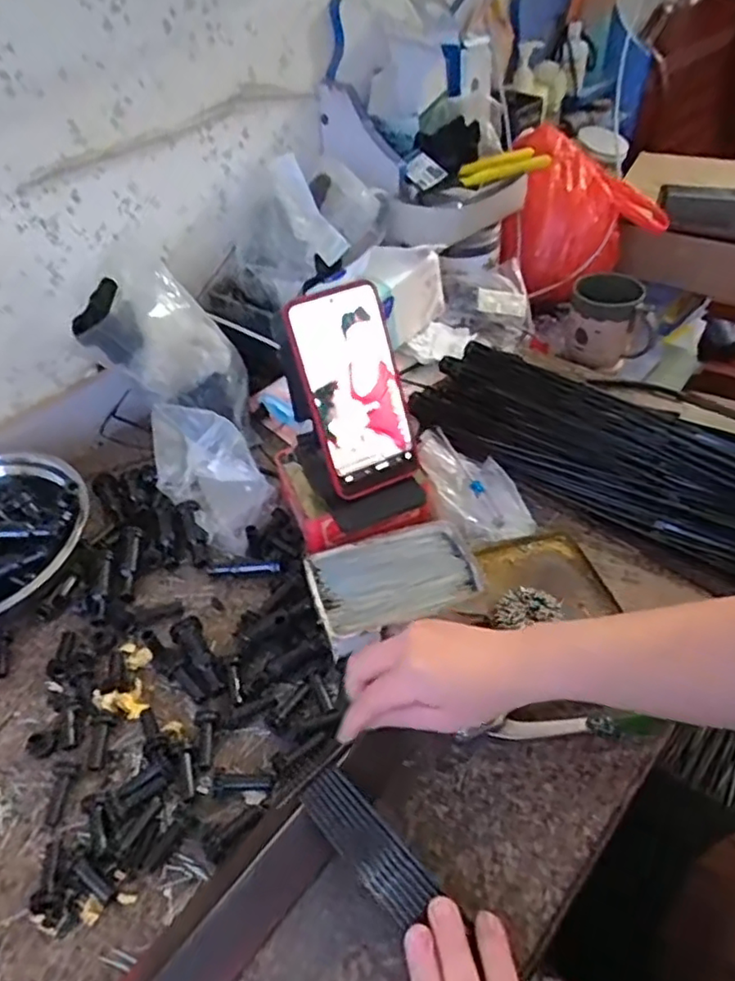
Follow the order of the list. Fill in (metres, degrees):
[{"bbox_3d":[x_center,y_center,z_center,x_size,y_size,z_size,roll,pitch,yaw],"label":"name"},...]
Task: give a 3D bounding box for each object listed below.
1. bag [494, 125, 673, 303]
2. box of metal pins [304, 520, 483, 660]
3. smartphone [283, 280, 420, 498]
[{"bbox_3d":[0.286,-0.366,0.869,0.207,0.182,0.105,-6,44,4],"label":"bag"},{"bbox_3d":[0.024,0.073,0.505,0.132,0.024,0.084,-16,45,-12],"label":"box of metal pins"},{"bbox_3d":[-0.009,-0.078,0.507,0.077,0.161,0.007,-21,22,-14],"label":"smartphone"}]

